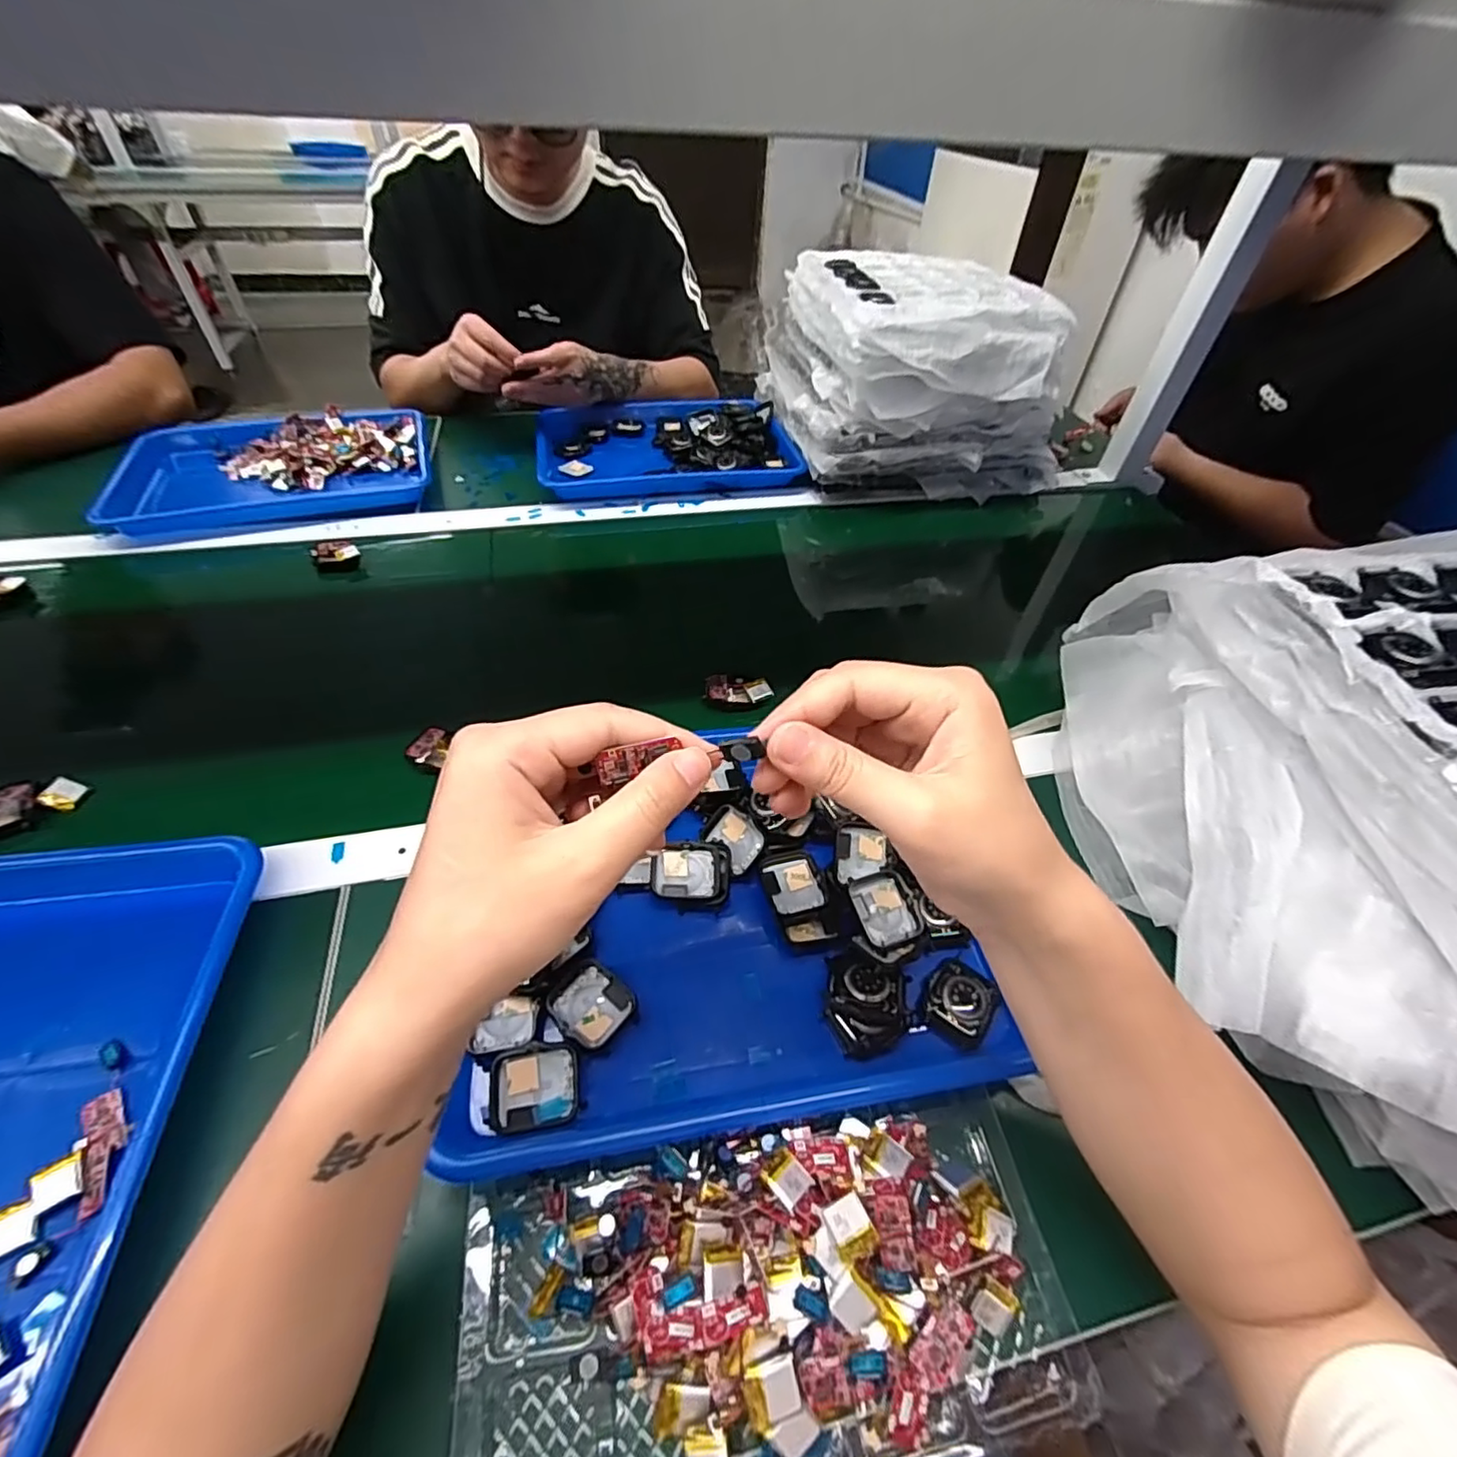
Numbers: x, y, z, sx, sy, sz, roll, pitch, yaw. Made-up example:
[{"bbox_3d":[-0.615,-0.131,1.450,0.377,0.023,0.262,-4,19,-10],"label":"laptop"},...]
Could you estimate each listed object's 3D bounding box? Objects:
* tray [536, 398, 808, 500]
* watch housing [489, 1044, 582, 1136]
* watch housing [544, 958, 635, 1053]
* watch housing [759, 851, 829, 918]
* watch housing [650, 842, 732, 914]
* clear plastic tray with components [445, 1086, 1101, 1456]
[{"bbox_3d":[-0.084,-0.374,0.817,0.311,0.035,0.222,-5,48,-9],"label":"tray"},{"bbox_3d":[-0.097,0.178,0.311,0.042,0.011,0.036,-9,49,-12],"label":"watch housing"},{"bbox_3d":[-0.074,0.148,0.339,0.039,0.011,0.037,31,52,22],"label":"watch housing"},{"bbox_3d":[0.040,0.097,0.386,0.034,0.011,0.040,-9,48,-12],"label":"watch housing"},{"bbox_3d":[-0.023,0.091,0.386,0.049,0.007,0.040,-1,63,-7],"label":"watch housing"},{"bbox_3d":[0.018,0.245,0.270,0.257,0.048,0.122,-5,48,-9],"label":"clear plastic tray with components"}]

